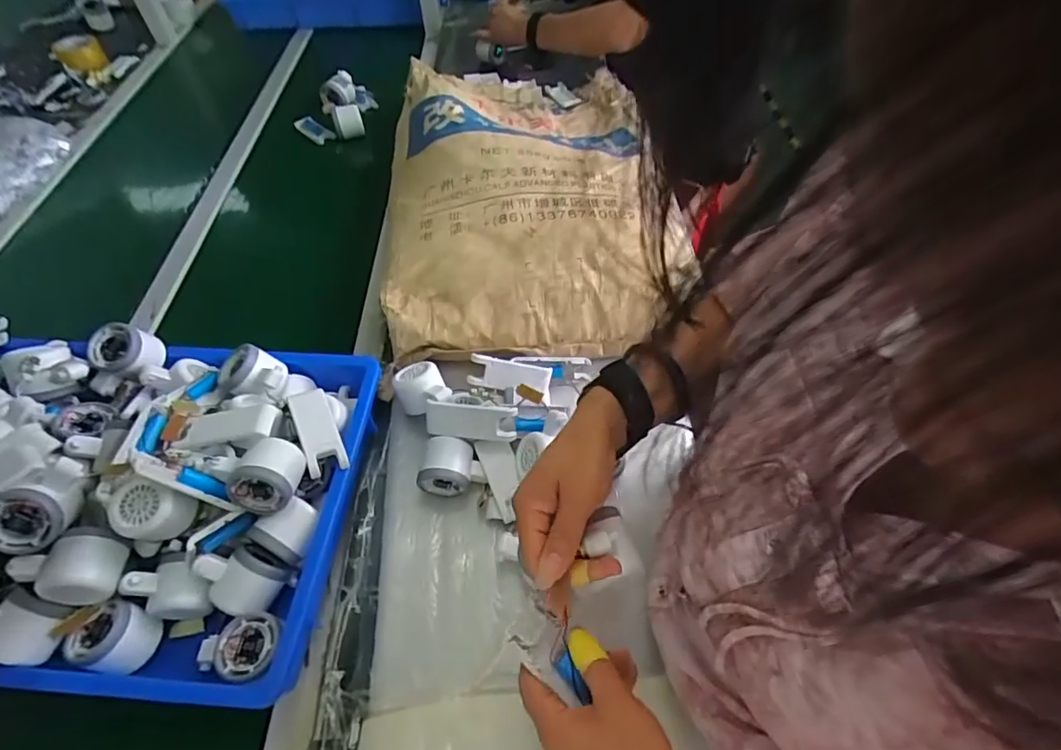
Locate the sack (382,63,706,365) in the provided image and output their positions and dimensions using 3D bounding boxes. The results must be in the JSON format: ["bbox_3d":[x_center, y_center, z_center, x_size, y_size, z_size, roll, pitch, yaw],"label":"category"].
[{"bbox_3d":[-0.008,-0.349,0.877,0.420,0.115,0.742,-2,54,-1],"label":"sack"}]

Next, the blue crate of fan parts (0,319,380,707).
[{"bbox_3d":[-0.461,0.113,0.555,0.531,0.141,0.367,3,54,3],"label":"blue crate of fan parts"}]

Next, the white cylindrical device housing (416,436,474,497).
[{"bbox_3d":[-0.096,0.105,0.607,0.056,0.060,0.055,1,54,1],"label":"white cylindrical device housing"}]

